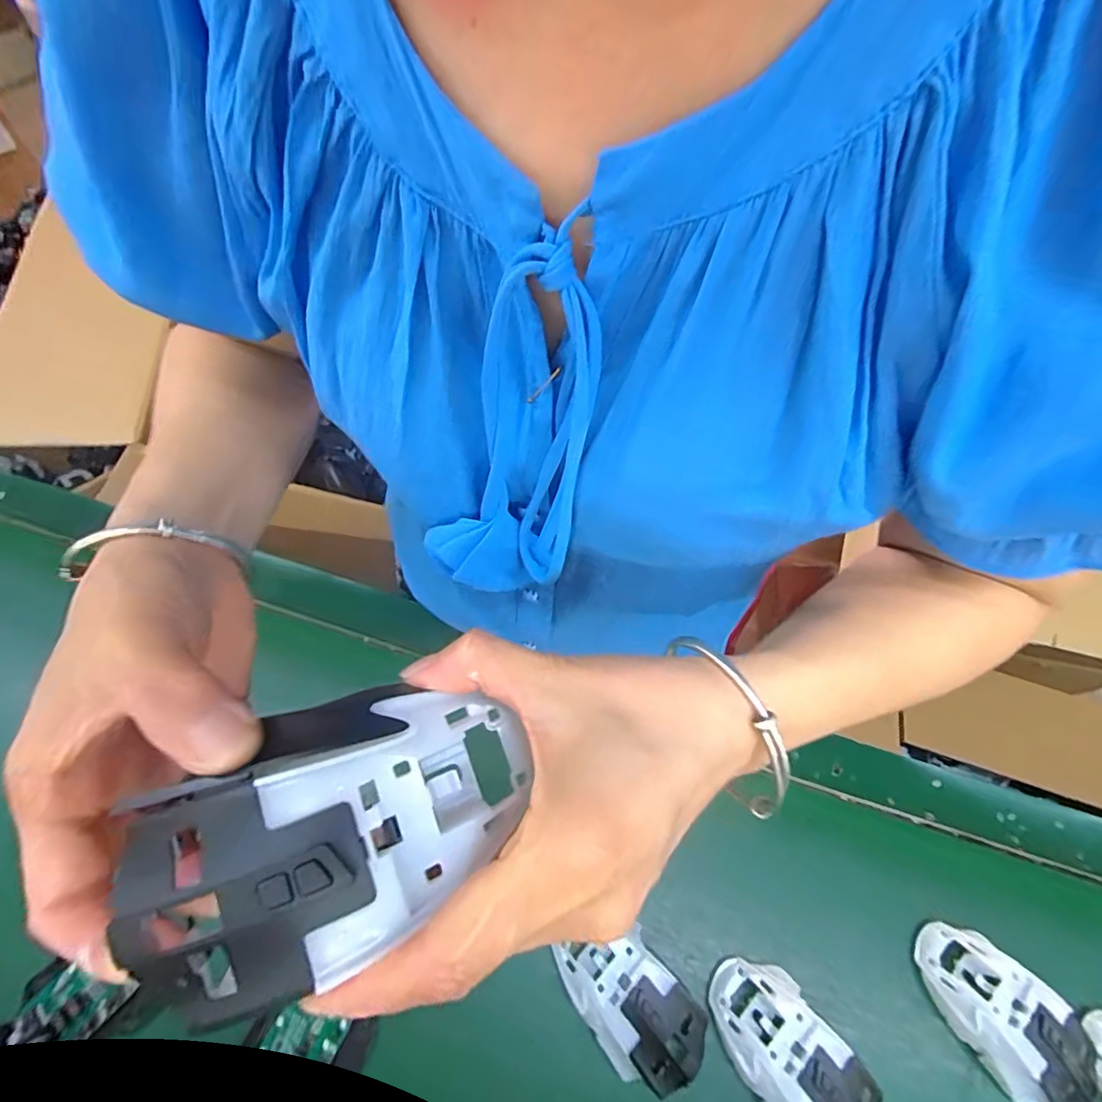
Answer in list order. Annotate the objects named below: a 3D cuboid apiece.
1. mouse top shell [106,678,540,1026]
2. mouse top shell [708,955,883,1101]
[{"bbox_3d":[-0.057,0.075,0.142,0.104,0.028,0.060,-26,63,-18],"label":"mouse top shell"},{"bbox_3d":[0.160,0.334,0.339,0.066,0.033,0.114,-29,64,-20],"label":"mouse top shell"}]

